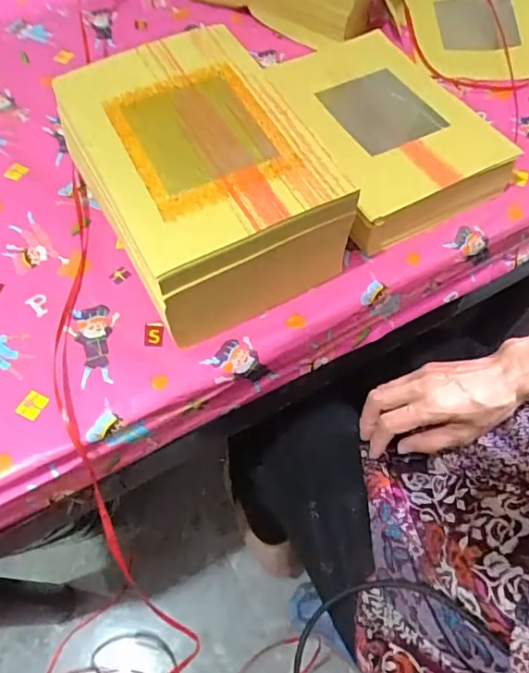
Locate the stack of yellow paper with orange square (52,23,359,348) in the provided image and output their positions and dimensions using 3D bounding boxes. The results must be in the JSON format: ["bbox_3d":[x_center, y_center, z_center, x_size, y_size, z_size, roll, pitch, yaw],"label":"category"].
[{"bbox_3d":[-0.051,-0.131,0.452,0.167,0.110,0.259,-25,62,-14],"label":"stack of yellow paper with orange square"}]

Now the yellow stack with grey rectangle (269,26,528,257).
[{"bbox_3d":[0.121,-0.210,0.532,0.177,0.056,0.238,-20,61,-11],"label":"yellow stack with grey rectangle"}]

